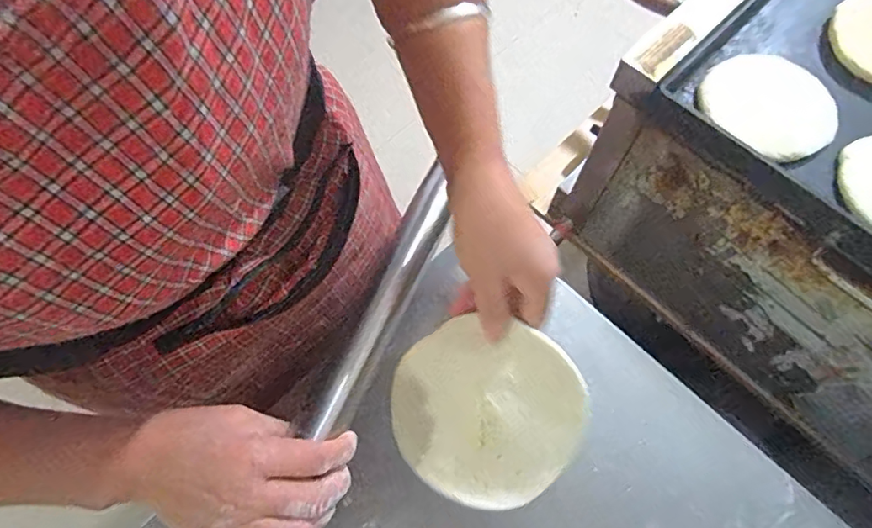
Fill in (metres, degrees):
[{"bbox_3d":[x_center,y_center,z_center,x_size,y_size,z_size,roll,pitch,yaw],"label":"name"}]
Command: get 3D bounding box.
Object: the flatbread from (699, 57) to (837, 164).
[{"bbox_3d":[0.334,-0.161,0.521,0.109,0.022,0.124,-34,72,-13],"label":"flatbread"}]

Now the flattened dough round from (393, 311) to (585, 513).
[{"bbox_3d":[0.035,0.107,0.378,0.131,0.009,0.138,1,95,12],"label":"flattened dough round"}]

